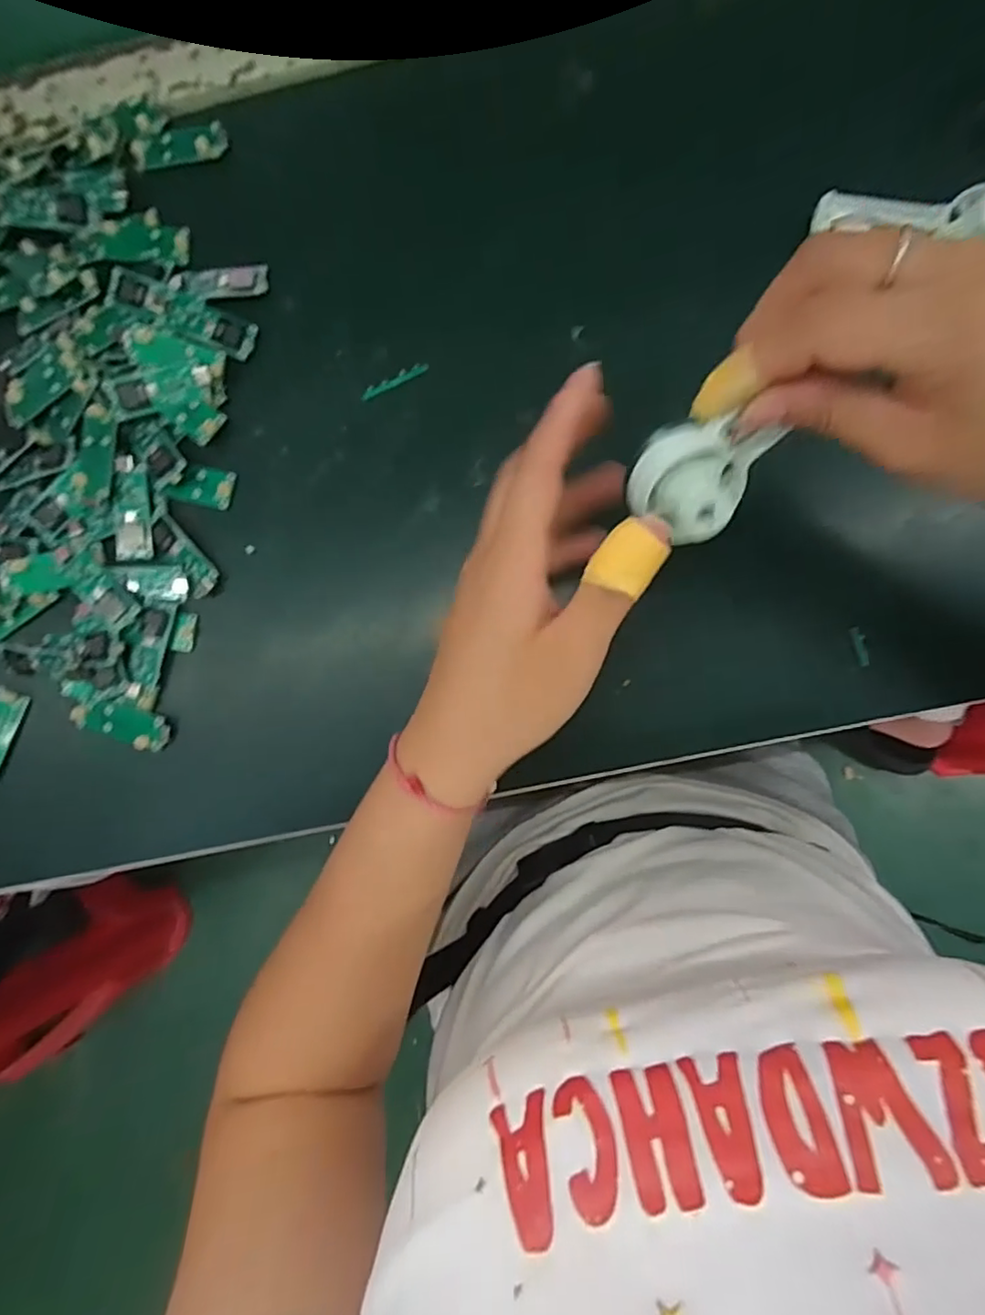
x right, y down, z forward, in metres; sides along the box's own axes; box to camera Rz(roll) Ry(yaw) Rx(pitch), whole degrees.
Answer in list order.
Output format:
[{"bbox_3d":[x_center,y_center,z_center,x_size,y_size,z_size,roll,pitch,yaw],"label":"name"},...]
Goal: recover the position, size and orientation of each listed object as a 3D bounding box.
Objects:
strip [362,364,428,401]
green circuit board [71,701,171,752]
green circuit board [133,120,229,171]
[{"bbox_3d":[-0.051,-0.145,0.314,0.037,0.004,0.007,-25,88,2],"label":"strip"},{"bbox_3d":[-0.194,0.035,0.313,0.049,0.007,0.019,13,88,3],"label":"green circuit board"},{"bbox_3d":[-0.168,-0.275,0.324,0.050,0.006,0.021,-9,87,3],"label":"green circuit board"}]

